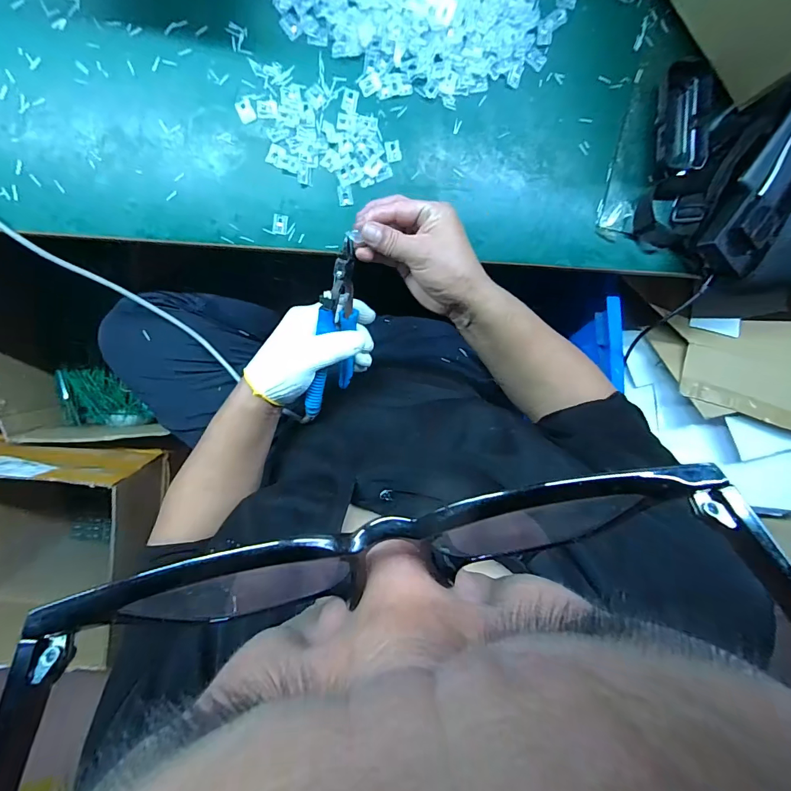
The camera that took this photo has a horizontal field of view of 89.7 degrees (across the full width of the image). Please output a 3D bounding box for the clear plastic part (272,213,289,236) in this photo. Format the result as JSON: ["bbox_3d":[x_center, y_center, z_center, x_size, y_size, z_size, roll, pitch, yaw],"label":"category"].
[{"bbox_3d":[-0.130,-0.194,0.450,0.016,0.005,0.021,9,98,-7],"label":"clear plastic part"}]

